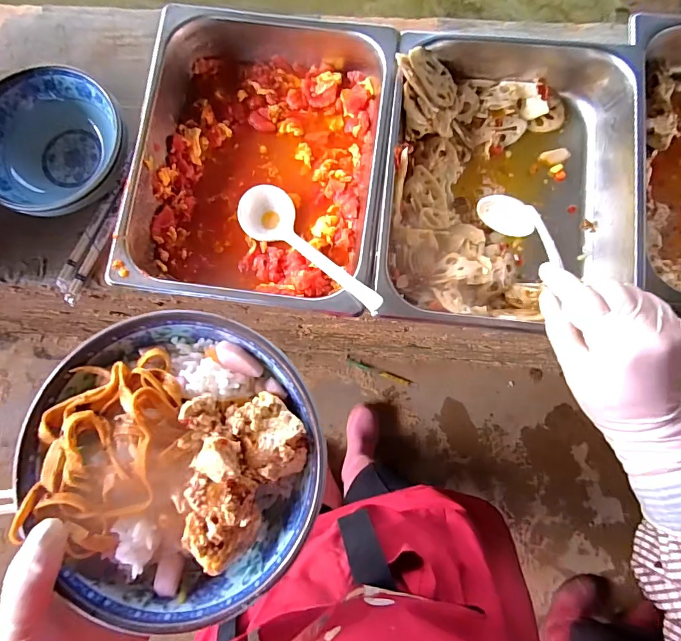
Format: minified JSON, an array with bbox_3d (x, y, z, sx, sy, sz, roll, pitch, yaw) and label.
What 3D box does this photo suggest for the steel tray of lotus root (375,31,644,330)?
[{"bbox_3d":[0.181,-0.164,0.476,0.255,0.080,0.358,5,82,6],"label":"steel tray of lotus root"}]

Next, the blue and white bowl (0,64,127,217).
[{"bbox_3d":[-0.312,-0.190,0.484,0.152,0.065,0.159,34,86,9],"label":"blue and white bowl"}]

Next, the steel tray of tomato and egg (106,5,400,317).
[{"bbox_3d":[-0.081,-0.179,0.476,0.257,0.079,0.328,6,83,6],"label":"steel tray of tomato and egg"}]

